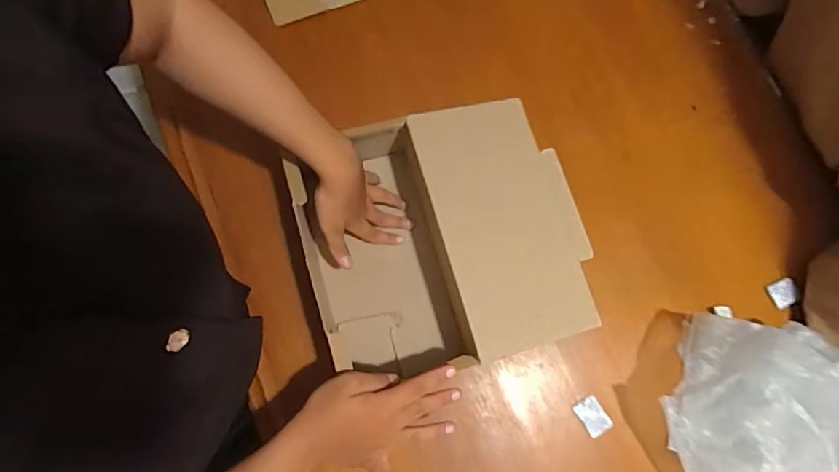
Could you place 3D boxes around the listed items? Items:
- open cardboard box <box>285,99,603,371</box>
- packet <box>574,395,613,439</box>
[{"bbox_3d":[0.020,0.007,0.544,0.291,0.099,0.264,-16,78,-4],"label":"open cardboard box"},{"bbox_3d":[0.200,0.208,0.562,0.030,0.004,0.042,-32,80,-7],"label":"packet"}]

